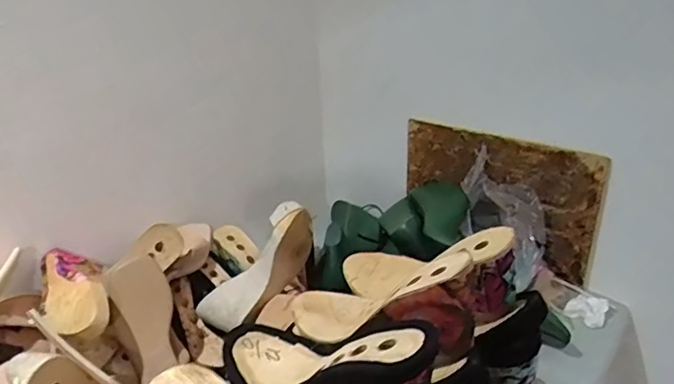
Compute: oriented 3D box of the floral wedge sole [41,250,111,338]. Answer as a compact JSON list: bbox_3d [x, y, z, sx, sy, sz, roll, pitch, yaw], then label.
[{"bbox_3d":[-0.363,0.131,0.738,0.077,0.052,0.205,-15,28,-22],"label":"floral wedge sole"}]

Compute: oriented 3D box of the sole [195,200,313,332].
[{"bbox_3d":[-0.116,0.134,0.846,0.246,0.088,0.077,-50,37,-4],"label":"sole"}]

